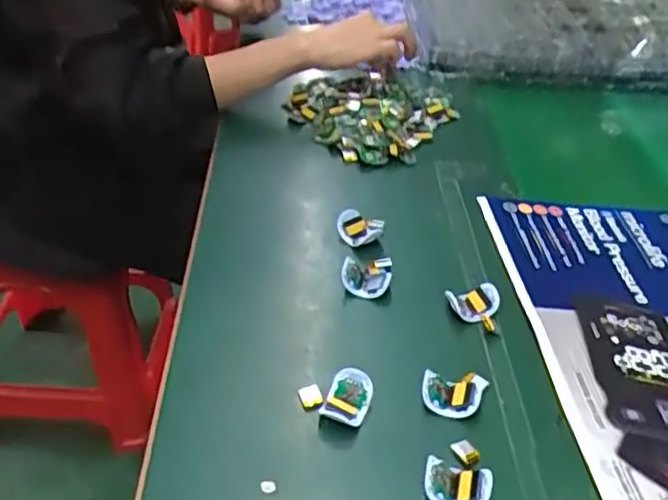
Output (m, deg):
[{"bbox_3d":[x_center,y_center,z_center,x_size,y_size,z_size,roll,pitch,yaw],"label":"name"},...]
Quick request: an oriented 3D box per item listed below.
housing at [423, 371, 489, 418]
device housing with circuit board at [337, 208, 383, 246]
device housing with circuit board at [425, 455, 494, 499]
[{"bbox_3d":[0.088,0.105,0.498,0.045,0.021,0.036,10,40,8],"label":"housing"},{"bbox_3d":[0.026,-0.021,0.650,0.044,0.020,0.038,2,40,0],"label":"device housing with circuit board"},{"bbox_3d":[0.081,0.154,0.438,0.042,0.021,0.029,9,40,7],"label":"device housing with circuit board"}]

